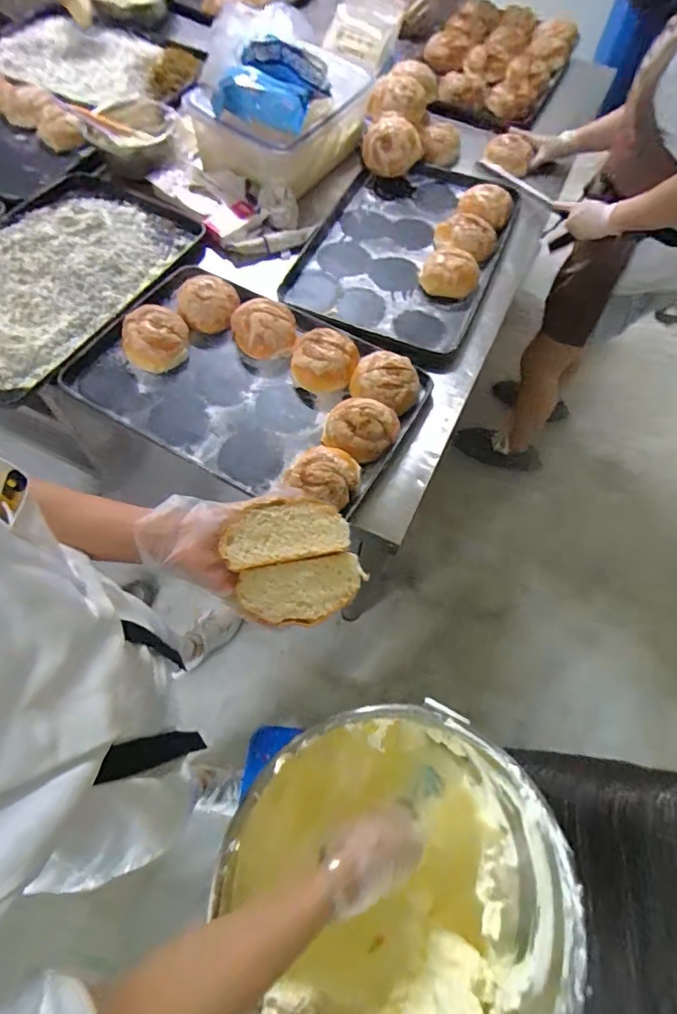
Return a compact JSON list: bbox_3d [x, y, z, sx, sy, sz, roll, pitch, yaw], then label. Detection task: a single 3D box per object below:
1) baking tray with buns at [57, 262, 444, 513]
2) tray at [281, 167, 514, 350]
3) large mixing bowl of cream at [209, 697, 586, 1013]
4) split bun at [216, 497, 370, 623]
[{"bbox_3d":[-0.164,-0.237,0.887,0.589,0.076,0.385,28,66,12],"label":"baking tray with buns"},{"bbox_3d":[0.154,-0.583,1.100,0.397,0.040,0.578,22,65,9],"label":"tray"},{"bbox_3d":[0.061,0.432,0.563,0.342,0.238,0.336,1,64,-1],"label":"large mixing bowl of cream"},{"bbox_3d":[-0.048,0.056,0.508,0.121,0.055,0.121,2,83,-15],"label":"split bun"}]

